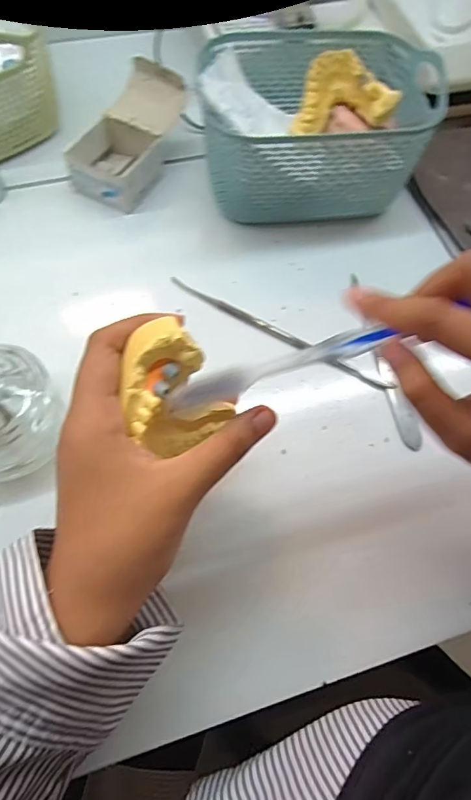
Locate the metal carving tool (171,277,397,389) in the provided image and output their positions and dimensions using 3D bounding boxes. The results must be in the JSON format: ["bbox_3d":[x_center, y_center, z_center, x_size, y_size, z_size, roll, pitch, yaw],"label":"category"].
[{"bbox_3d":[0.029,-0.048,0.337,0.172,0.008,0.009,30,69,9],"label":"metal carving tool"}]

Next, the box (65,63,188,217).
[{"bbox_3d":[-0.081,-0.208,0.378,0.058,0.041,0.108,29,67,11],"label":"box"}]

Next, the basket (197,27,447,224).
[{"bbox_3d":[0.059,-0.202,0.369,0.168,0.085,0.109,-1,64,-3],"label":"basket"}]

